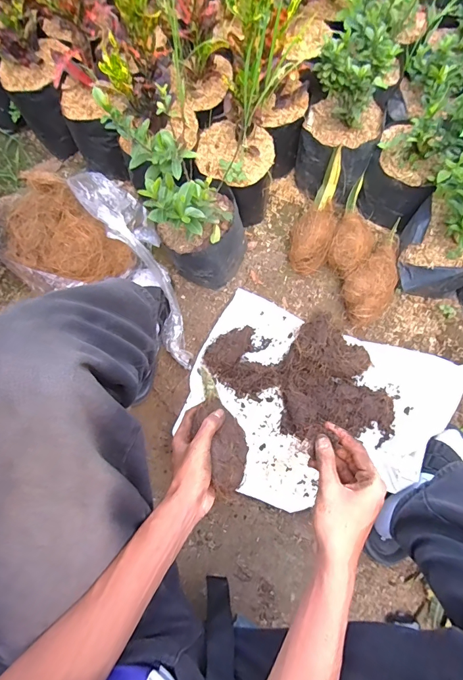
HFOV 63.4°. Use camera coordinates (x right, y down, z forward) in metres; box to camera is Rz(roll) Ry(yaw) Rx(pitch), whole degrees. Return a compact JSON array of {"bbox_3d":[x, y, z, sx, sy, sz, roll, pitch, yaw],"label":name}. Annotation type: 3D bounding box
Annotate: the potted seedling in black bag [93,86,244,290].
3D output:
[{"bbox_3d":[-0.050,-0.199,0.601,0.154,0.352,0.153,-23,76,-4],"label":"potted seedling in black bag"}]

